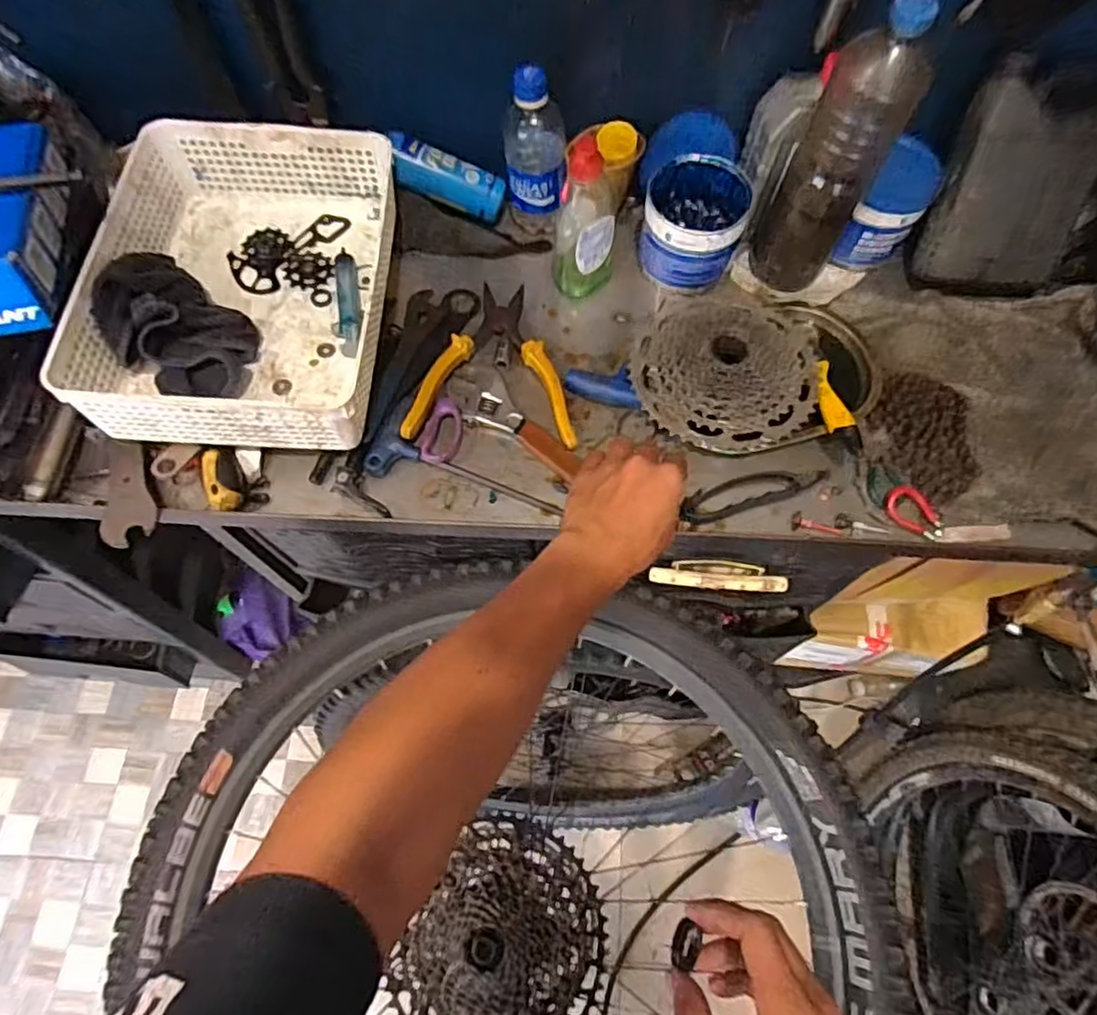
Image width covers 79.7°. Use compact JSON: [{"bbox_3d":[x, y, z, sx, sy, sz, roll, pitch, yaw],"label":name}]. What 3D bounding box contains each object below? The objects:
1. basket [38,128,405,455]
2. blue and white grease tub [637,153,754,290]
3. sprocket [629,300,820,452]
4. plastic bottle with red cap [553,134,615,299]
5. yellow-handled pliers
[{"bbox_3d":[-0.280,-0.215,0.632,0.241,0.109,0.330,0,67,2],"label":"basket"},{"bbox_3d":[0.148,-0.290,0.673,0.101,0.080,0.106,11,68,6],"label":"blue and white grease tub"},{"bbox_3d":[0.168,-0.136,0.625,0.174,0.042,0.174,9,68,6],"label":"sprocket"},{"bbox_3d":[0.035,-0.279,0.648,0.059,0.168,0.051,5,68,4],"label":"plastic bottle with red cap"},{"bbox_3d":[-0.052,-0.146,0.648,0.157,0.023,0.180,1,67,2],"label":"yellow-handled pliers"}]

